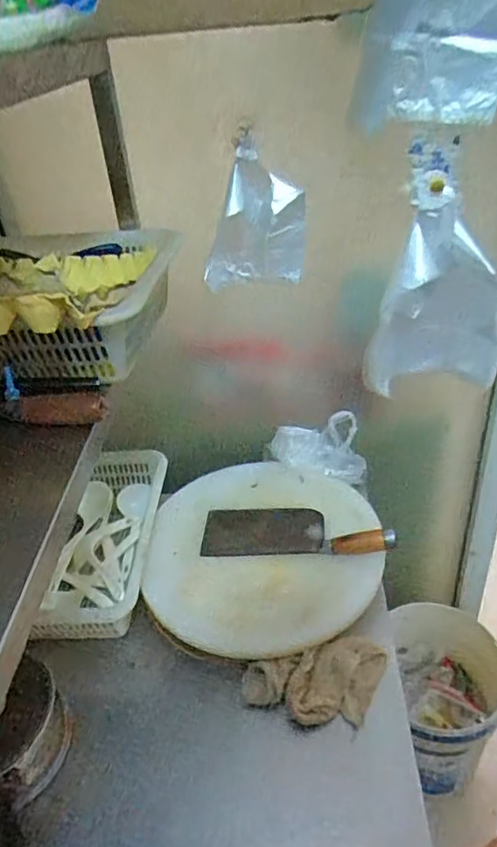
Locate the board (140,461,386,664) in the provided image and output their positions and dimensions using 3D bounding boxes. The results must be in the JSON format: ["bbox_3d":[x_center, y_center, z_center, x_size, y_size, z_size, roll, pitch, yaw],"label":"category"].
[{"bbox_3d":[0.021,0.200,0.898,0.356,0.034,0.349,-6,40,5],"label":"board"}]

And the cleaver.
[{"bbox_3d":[0.074,0.160,0.898,0.293,0.034,0.111,-1,35,7],"label":"cleaver"}]

